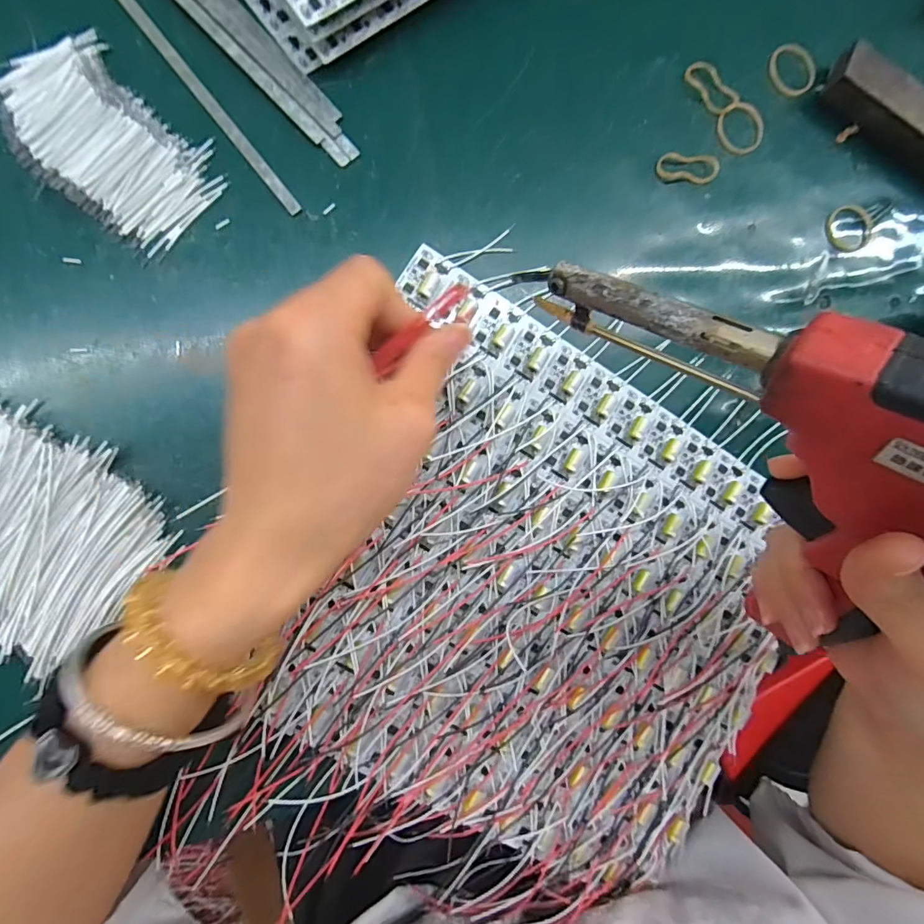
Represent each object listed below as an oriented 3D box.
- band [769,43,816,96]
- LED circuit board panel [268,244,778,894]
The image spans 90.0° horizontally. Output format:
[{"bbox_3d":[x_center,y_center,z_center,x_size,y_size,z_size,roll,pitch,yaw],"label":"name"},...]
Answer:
[{"bbox_3d":[0.207,-0.245,0.289,0.031,0.004,0.029,0,87,-9],"label":"band"},{"bbox_3d":[0.047,0.068,0.245,0.265,0.010,0.242,31,83,-6],"label":"LED circuit board panel"}]

